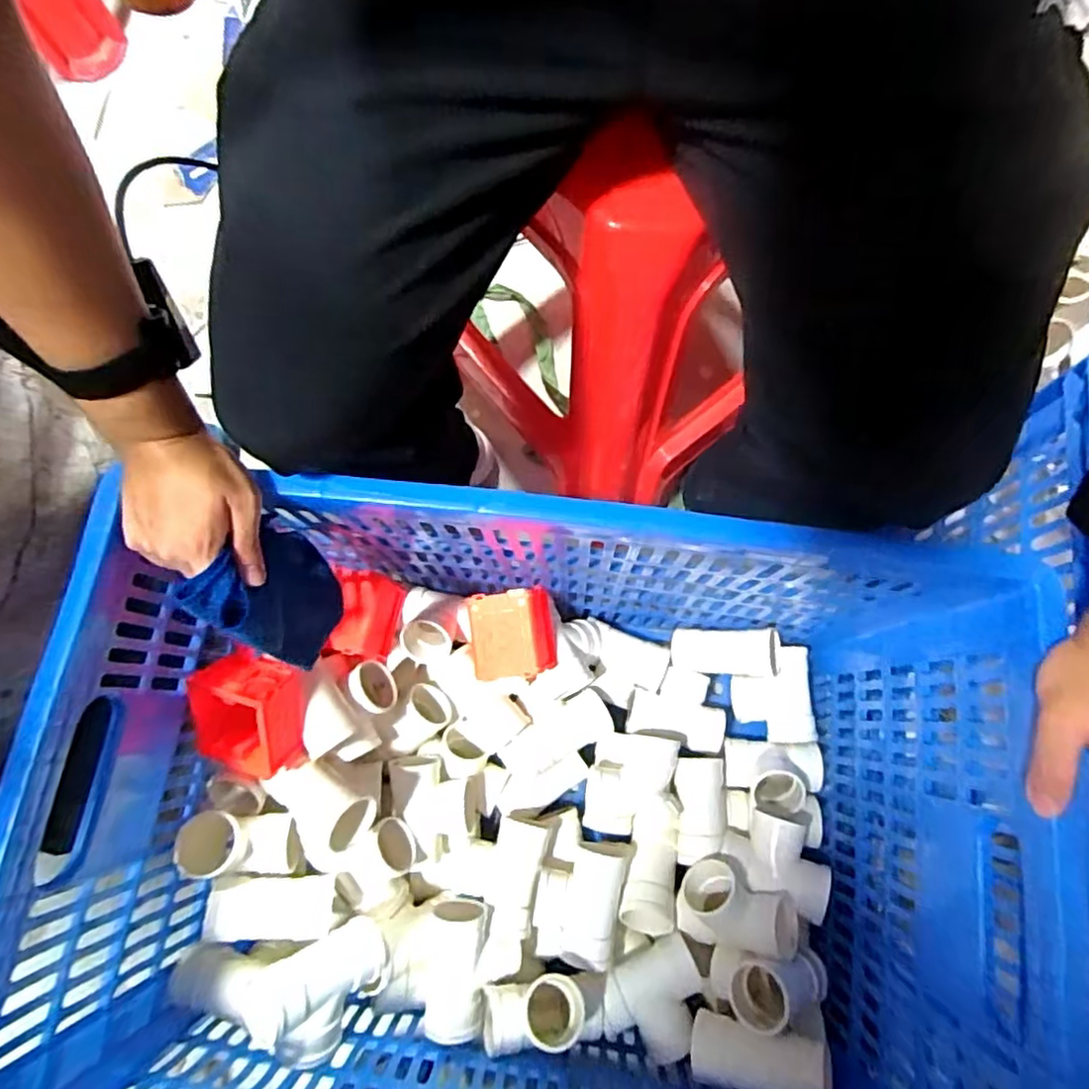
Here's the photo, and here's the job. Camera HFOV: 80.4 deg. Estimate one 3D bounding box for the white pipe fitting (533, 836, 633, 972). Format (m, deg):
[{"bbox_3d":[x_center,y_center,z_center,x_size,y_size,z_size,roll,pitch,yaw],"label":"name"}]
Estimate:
[{"bbox_3d":[0.037,0.368,0.666,0.089,0.052,0.118,13,76,5],"label":"white pipe fitting"}]

